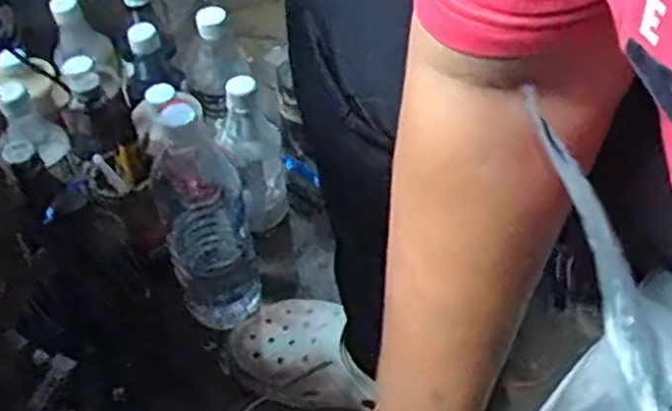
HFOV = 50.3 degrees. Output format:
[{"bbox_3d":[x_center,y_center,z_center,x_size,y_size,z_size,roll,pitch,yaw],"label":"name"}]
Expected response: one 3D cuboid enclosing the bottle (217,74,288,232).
[{"bbox_3d":[-0.087,-0.047,0.754,0.064,0.185,0.055,-7,49,-4],"label":"bottle"}]

